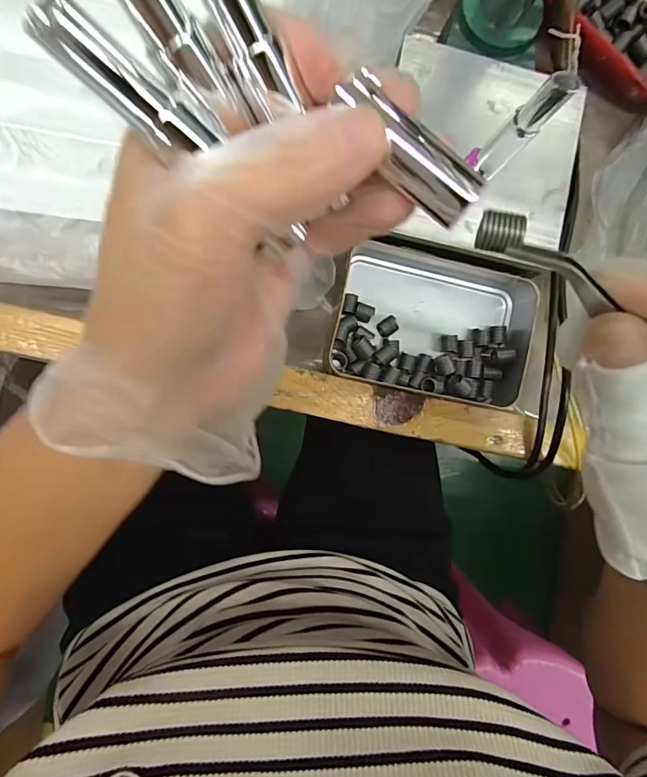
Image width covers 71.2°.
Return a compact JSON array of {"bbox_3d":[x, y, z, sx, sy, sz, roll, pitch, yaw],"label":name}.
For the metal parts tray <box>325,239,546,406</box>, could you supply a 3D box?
[{"bbox_3d":[0.081,-0.047,0.317,0.139,0.022,0.101,10,87,-6],"label":"metal parts tray"}]

